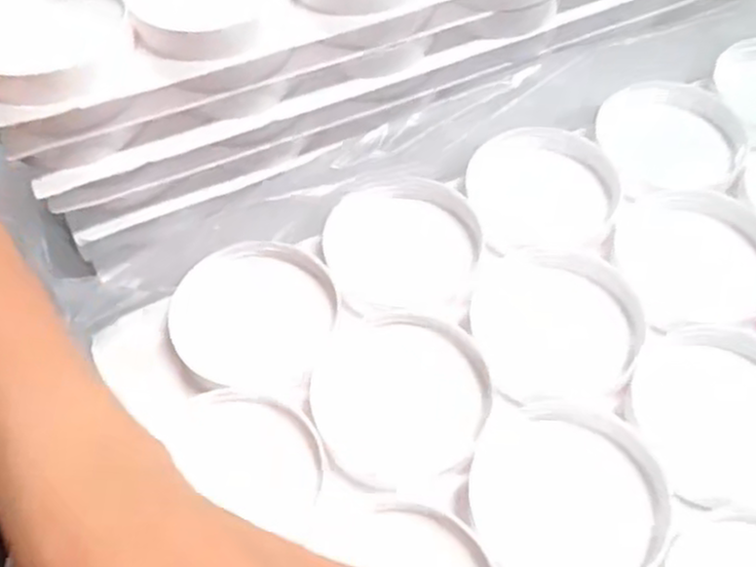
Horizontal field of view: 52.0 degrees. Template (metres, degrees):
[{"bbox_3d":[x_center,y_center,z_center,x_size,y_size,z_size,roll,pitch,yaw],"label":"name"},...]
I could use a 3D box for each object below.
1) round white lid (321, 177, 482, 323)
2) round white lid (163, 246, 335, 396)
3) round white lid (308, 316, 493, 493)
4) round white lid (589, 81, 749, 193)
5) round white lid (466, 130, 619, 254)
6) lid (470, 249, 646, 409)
[{"bbox_3d":[0.011,-0.017,0.384,0.075,0.011,0.083,1,55,3],"label":"round white lid"},{"bbox_3d":[-0.058,0.015,0.362,0.071,0.014,0.077,-1,55,2],"label":"round white lid"},{"bbox_3d":[0.010,0.051,0.340,0.076,0.012,0.075,-1,55,2],"label":"round white lid"},{"bbox_3d":[0.158,-0.078,0.416,0.073,0.014,0.068,-1,55,2],"label":"round white lid"},{"bbox_3d":[0.084,-0.047,0.400,0.074,0.015,0.077,-1,55,2],"label":"round white lid"},{"bbox_3d":[0.077,0.018,0.357,0.081,0.019,0.077,-1,55,2],"label":"lid"}]

